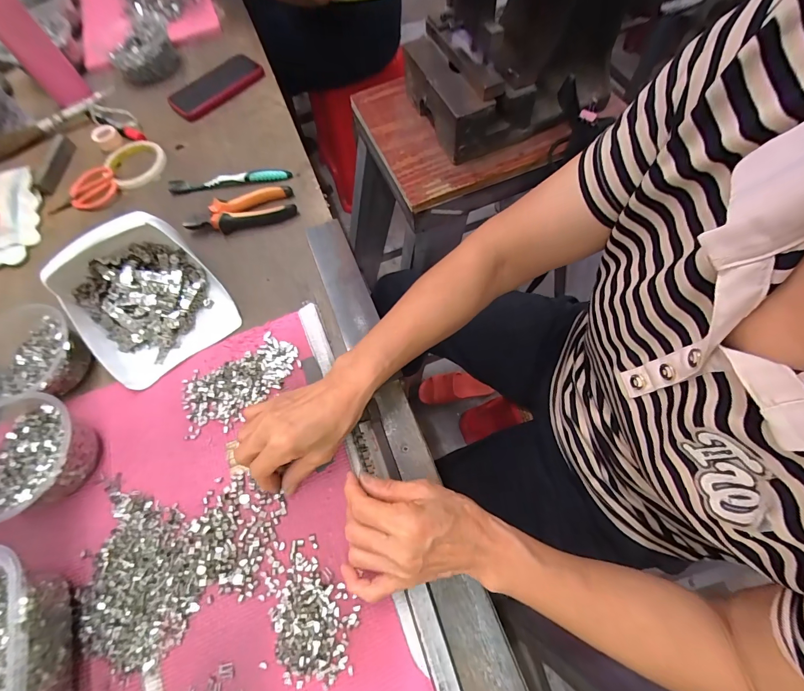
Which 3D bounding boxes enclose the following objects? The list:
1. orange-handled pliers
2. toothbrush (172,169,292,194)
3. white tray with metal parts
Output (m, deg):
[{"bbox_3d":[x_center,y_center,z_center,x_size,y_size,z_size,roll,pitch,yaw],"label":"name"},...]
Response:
[{"bbox_3d":[-0.228,-0.190,0.506,0.149,0.025,0.055,-18,67,-4],"label":"orange-handled pliers"},{"bbox_3d":[-0.259,-0.249,0.540,0.183,0.017,0.014,-6,66,1],"label":"toothbrush"},{"bbox_3d":[-0.310,-0.064,0.419,0.149,0.074,0.174,-38,70,-13],"label":"white tray with metal parts"}]

